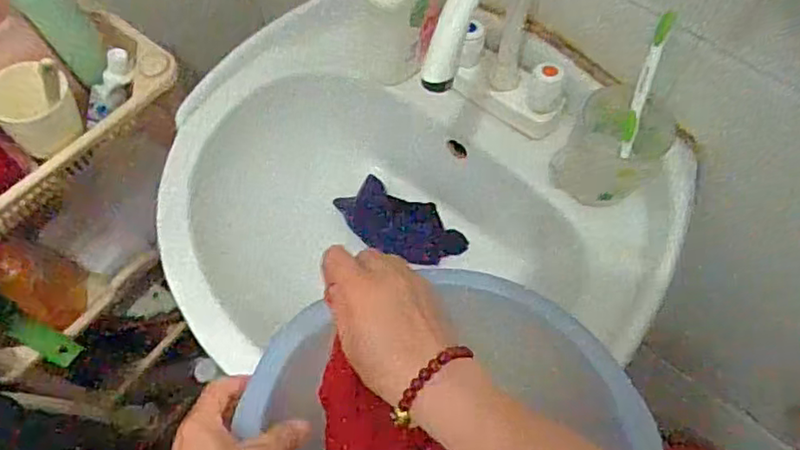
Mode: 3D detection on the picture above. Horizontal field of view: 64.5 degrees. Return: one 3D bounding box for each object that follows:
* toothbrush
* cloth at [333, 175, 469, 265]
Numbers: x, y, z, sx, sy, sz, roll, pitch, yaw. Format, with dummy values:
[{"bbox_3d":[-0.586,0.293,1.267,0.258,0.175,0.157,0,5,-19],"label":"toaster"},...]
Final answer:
[{"bbox_3d":[0.222,-0.125,0.578,0.014,0.133,0.017,12,29,7],"label":"toothbrush"},{"bbox_3d":[0.002,0.000,0.790,0.160,0.021,0.075,26,98,5],"label":"cloth"}]

